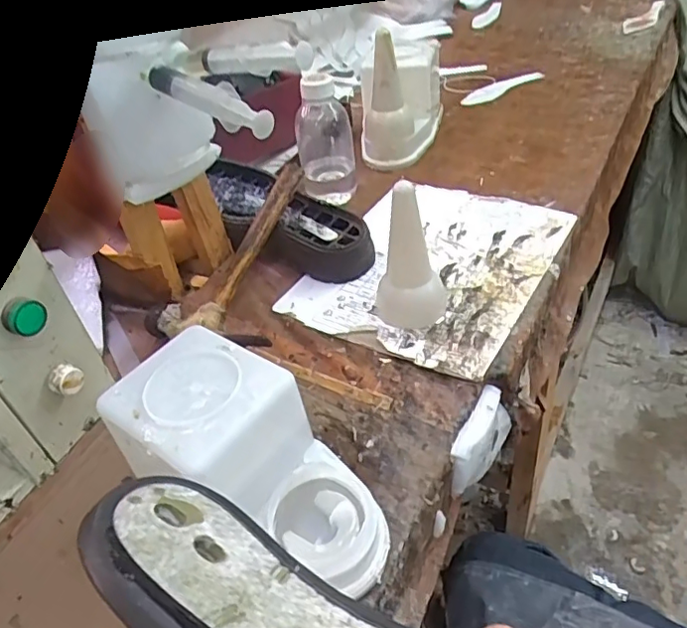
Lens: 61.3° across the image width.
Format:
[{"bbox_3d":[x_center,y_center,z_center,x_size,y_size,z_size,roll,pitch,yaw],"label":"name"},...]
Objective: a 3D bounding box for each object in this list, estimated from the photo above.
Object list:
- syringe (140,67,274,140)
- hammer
[{"bbox_3d":[-0.105,-0.165,0.446,0.145,0.027,0.016,28,53,32],"label":"syringe"},{"bbox_3d":[-0.097,-0.061,0.629,0.130,0.053,0.242,18,66,24],"label":"hammer"}]

